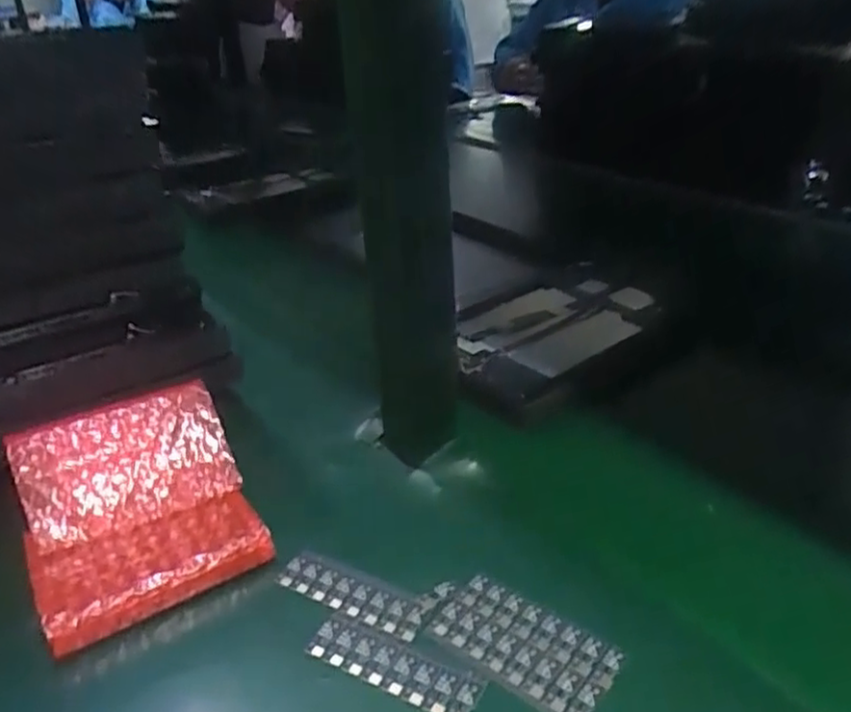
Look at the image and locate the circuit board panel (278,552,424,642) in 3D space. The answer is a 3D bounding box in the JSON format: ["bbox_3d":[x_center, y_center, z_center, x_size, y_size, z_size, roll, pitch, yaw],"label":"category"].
[{"bbox_3d":[-0.043,0.137,0.409,0.093,0.004,0.026,13,41,29],"label":"circuit board panel"}]

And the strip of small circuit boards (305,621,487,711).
[{"bbox_3d":[-0.017,0.159,0.359,0.093,0.004,0.025,11,33,27],"label":"strip of small circuit boards"}]

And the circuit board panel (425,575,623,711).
[{"bbox_3d":[0.050,0.151,0.366,0.093,0.004,0.050,17,37,35],"label":"circuit board panel"}]

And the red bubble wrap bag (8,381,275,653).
[{"bbox_3d":[-0.177,0.093,0.433,0.128,0.080,0.124,-18,32,-23],"label":"red bubble wrap bag"}]

